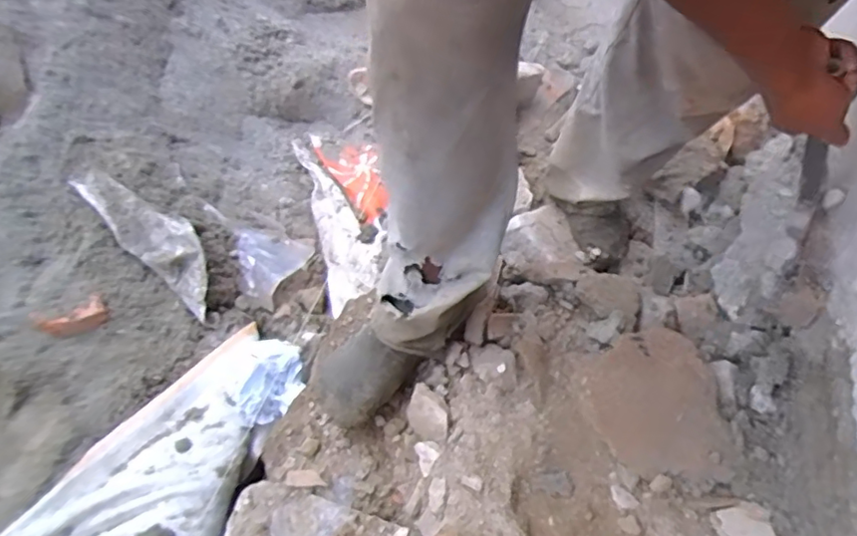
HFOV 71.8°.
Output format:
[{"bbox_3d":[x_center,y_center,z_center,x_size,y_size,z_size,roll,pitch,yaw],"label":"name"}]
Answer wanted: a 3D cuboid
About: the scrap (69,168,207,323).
[{"bbox_3d":[-0.390,-0.053,0.838,0.265,0.062,0.077,44,62,-3],"label":"scrap"}]

